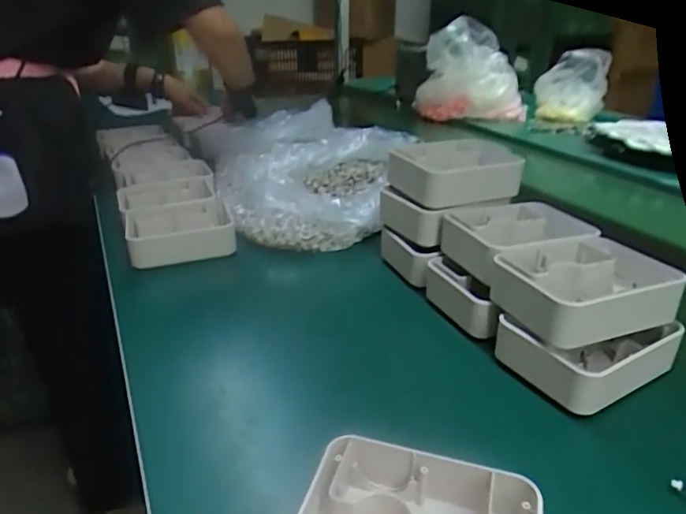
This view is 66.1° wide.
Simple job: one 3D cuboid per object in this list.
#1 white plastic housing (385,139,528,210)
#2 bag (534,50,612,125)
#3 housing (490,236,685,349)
[{"bbox_3d":[0.119,-0.096,0.587,0.133,0.052,0.087,-10,29,-17],"label":"white plastic housing"},{"bbox_3d":[0.557,-0.420,1.286,0.146,0.160,0.135,14,31,28],"label":"bag"},{"bbox_3d":[0.206,0.025,0.444,0.143,0.038,0.104,-10,28,-17],"label":"housing"}]

